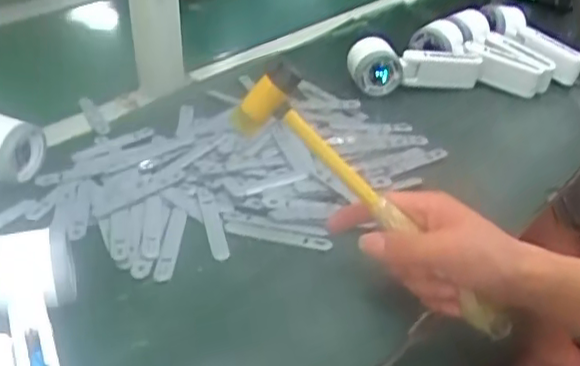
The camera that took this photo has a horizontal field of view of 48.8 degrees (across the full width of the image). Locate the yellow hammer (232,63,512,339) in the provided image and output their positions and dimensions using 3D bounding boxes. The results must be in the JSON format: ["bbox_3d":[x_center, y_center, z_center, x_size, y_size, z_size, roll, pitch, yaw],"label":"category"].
[{"bbox_3d":[0.068,0.025,0.488,0.269,0.057,0.040,45,43,0],"label":"yellow hammer"}]

